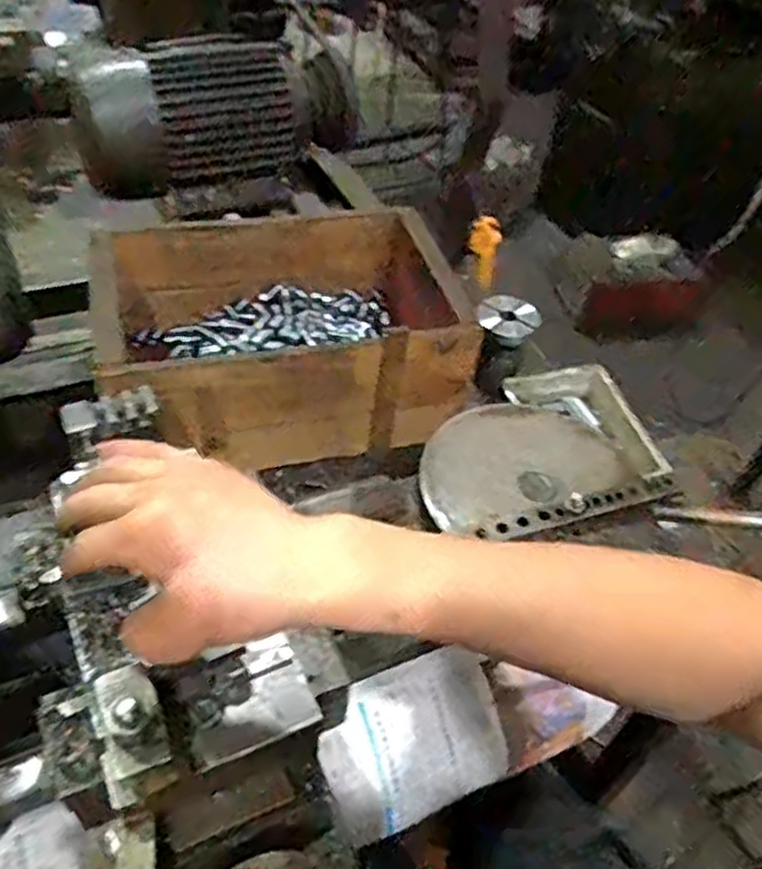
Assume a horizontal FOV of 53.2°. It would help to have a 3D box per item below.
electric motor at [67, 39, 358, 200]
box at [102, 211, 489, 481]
[{"bbox_3d":[-0.223,-0.414,0.986,0.258,0.167,0.158,-21,52,-25],"label":"electric motor"},{"bbox_3d":[-0.098,-0.108,0.798,0.354,0.136,0.257,-6,47,-13],"label":"box"}]

